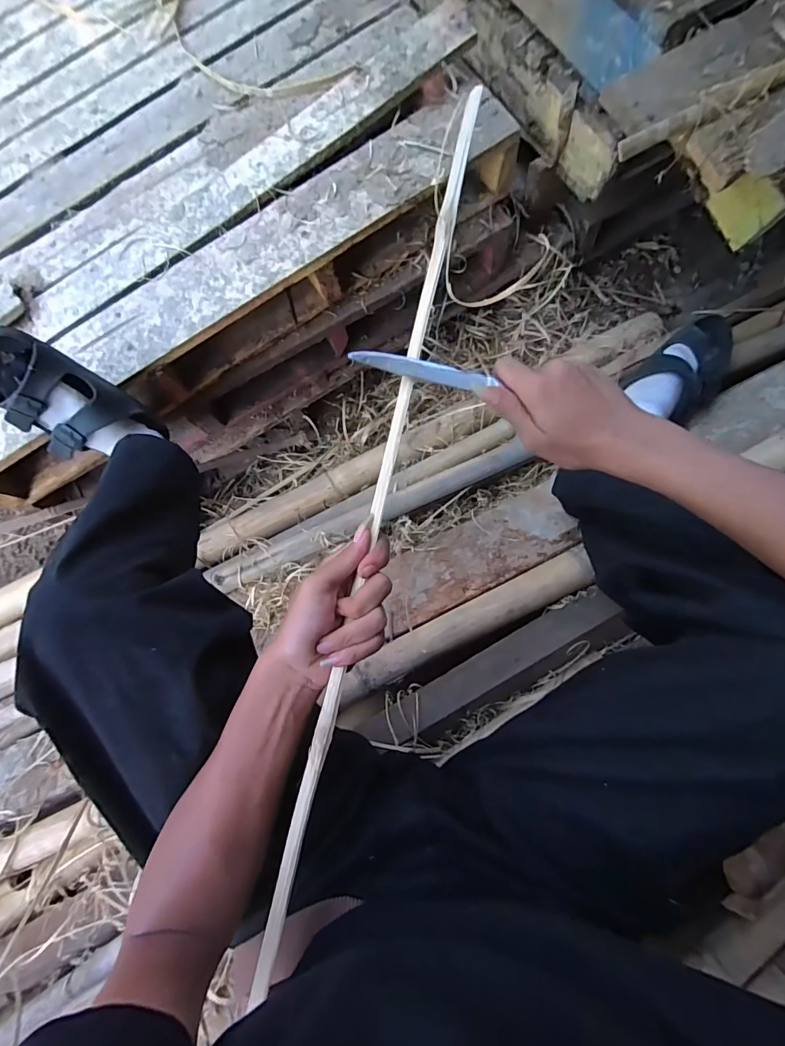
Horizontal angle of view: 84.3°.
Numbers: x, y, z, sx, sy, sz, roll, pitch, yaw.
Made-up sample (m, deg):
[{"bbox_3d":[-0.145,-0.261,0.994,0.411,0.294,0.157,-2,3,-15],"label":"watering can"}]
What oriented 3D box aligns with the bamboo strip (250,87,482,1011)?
[{"bbox_3d":[-0.010,-0.024,0.344,0.016,0.011,0.716,13,84,5],"label":"bamboo strip"}]

